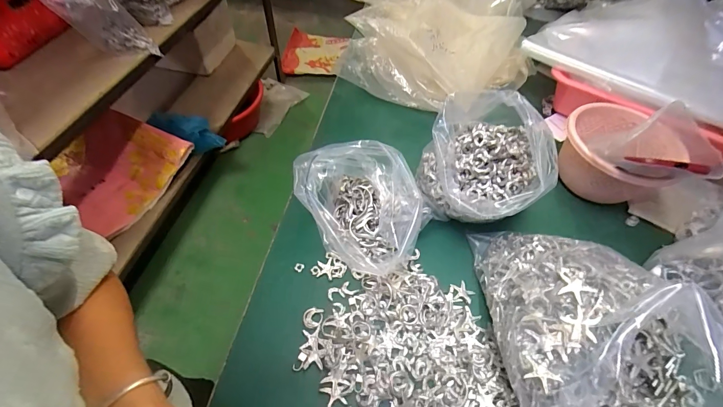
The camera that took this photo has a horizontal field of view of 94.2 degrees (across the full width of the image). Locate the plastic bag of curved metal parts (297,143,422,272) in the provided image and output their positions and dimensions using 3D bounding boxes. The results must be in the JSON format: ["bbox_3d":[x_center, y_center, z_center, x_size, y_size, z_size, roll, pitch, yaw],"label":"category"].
[{"bbox_3d":[0.004,0.000,0.395,0.120,0.107,0.151,-36,63,-26],"label":"plastic bag of curved metal parts"}]

